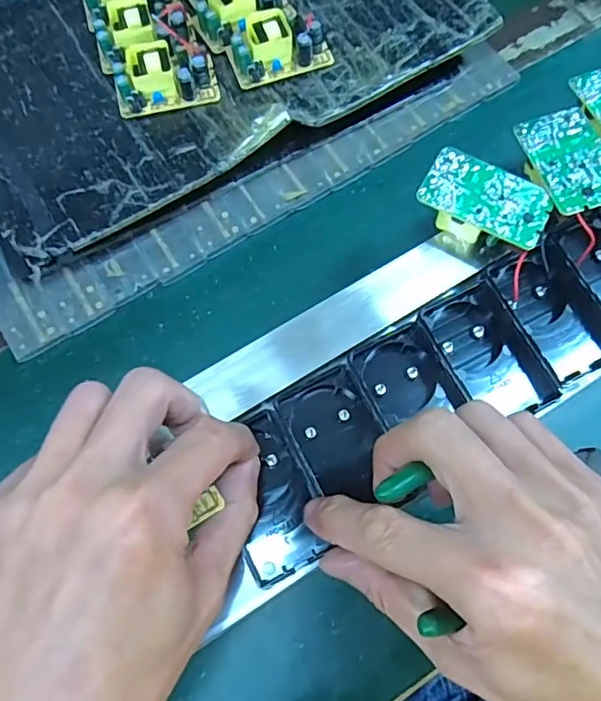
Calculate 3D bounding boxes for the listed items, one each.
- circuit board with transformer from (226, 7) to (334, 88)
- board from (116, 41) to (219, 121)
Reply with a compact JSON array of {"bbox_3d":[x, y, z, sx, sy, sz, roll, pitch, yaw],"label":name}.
[{"bbox_3d":[-0.014,-0.200,0.354,0.064,0.023,0.038,-19,74,-6],"label":"circuit board with transformer"},{"bbox_3d":[-0.085,-0.172,0.345,0.062,0.025,0.031,-12,74,-4],"label":"board"}]

